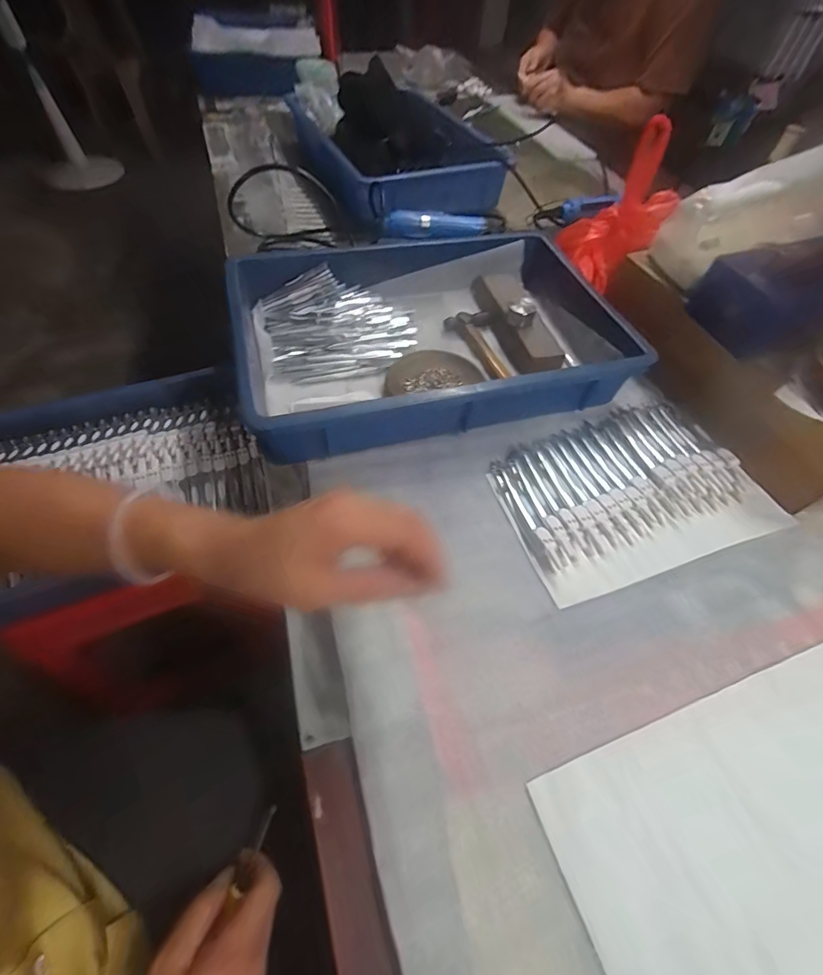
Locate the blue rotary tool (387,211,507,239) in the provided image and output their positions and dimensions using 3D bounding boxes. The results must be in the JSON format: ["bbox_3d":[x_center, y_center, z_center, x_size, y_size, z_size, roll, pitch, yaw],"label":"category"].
[{"bbox_3d":[0.054,-0.428,0.699,0.194,0.031,0.034,-4,57,-6],"label":"blue rotary tool"}]

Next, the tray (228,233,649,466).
[{"bbox_3d":[0.038,-0.196,0.523,0.467,0.067,0.289,-13,59,-12],"label":"tray"}]

